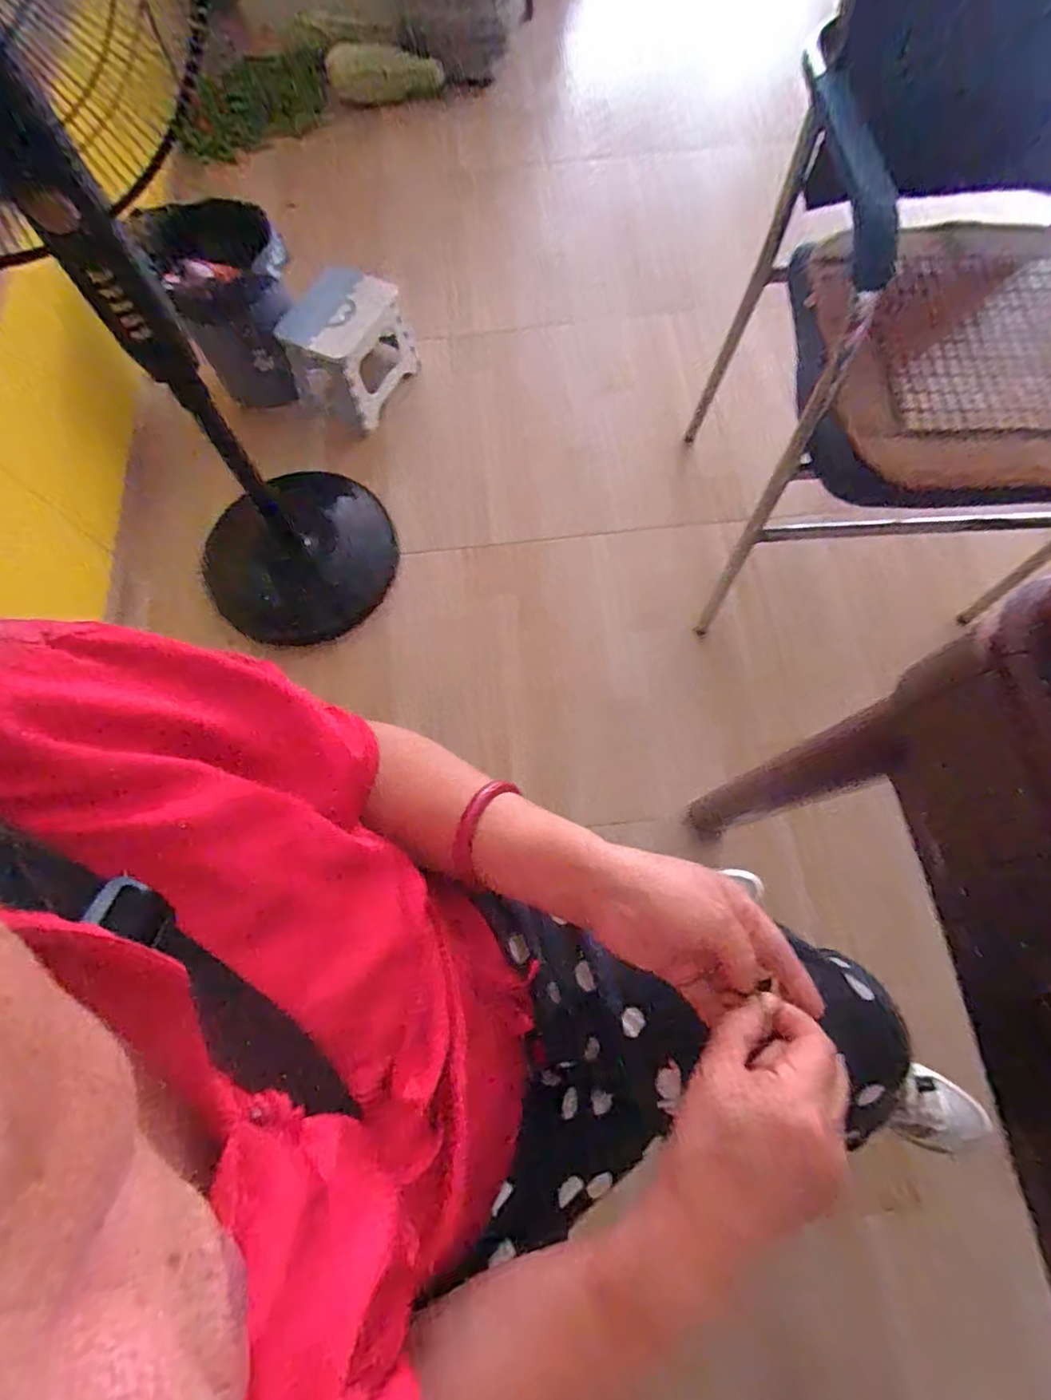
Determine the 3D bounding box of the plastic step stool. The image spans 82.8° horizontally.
[{"bbox_3d":[-0.366,-0.743,1.261,0.167,0.208,0.228,24,73,10],"label":"plastic step stool"}]

